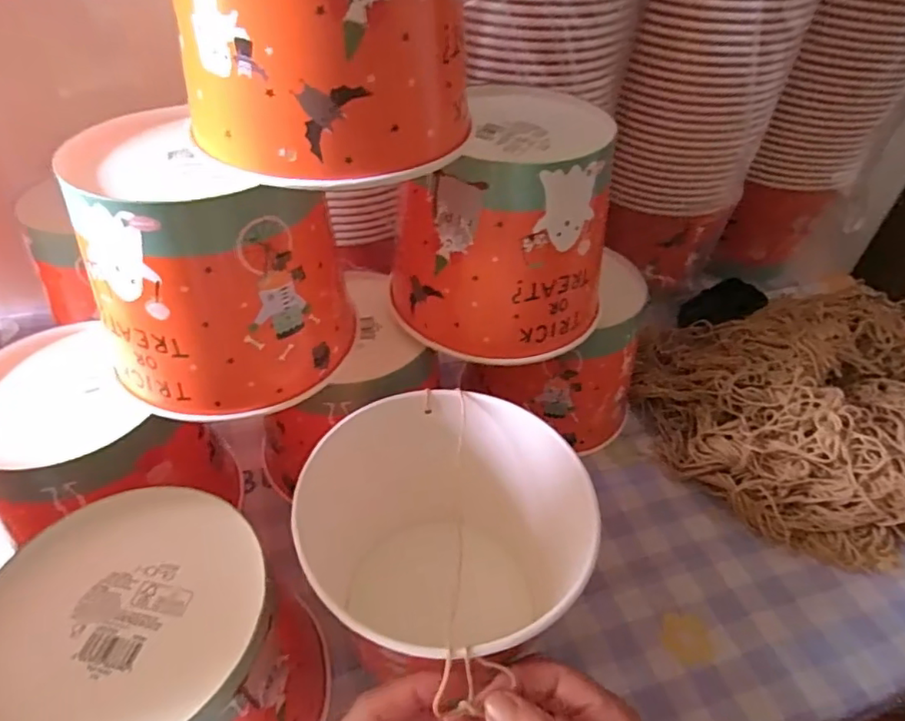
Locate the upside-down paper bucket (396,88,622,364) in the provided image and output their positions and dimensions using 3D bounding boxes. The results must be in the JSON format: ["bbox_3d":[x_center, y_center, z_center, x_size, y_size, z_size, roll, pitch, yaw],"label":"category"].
[{"bbox_3d":[0.039,-0.092,0.393,0.135,0.132,0.135,1,45,-1],"label":"upside-down paper bucket"}]

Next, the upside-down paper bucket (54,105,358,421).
[{"bbox_3d":[-0.139,-0.055,0.356,0.142,0.143,0.131,-9,46,-11],"label":"upside-down paper bucket"}]

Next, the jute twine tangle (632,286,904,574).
[{"bbox_3d":[0.322,0.044,0.498,0.292,0.069,0.240,-3,45,-5],"label":"jute twine tangle"}]

